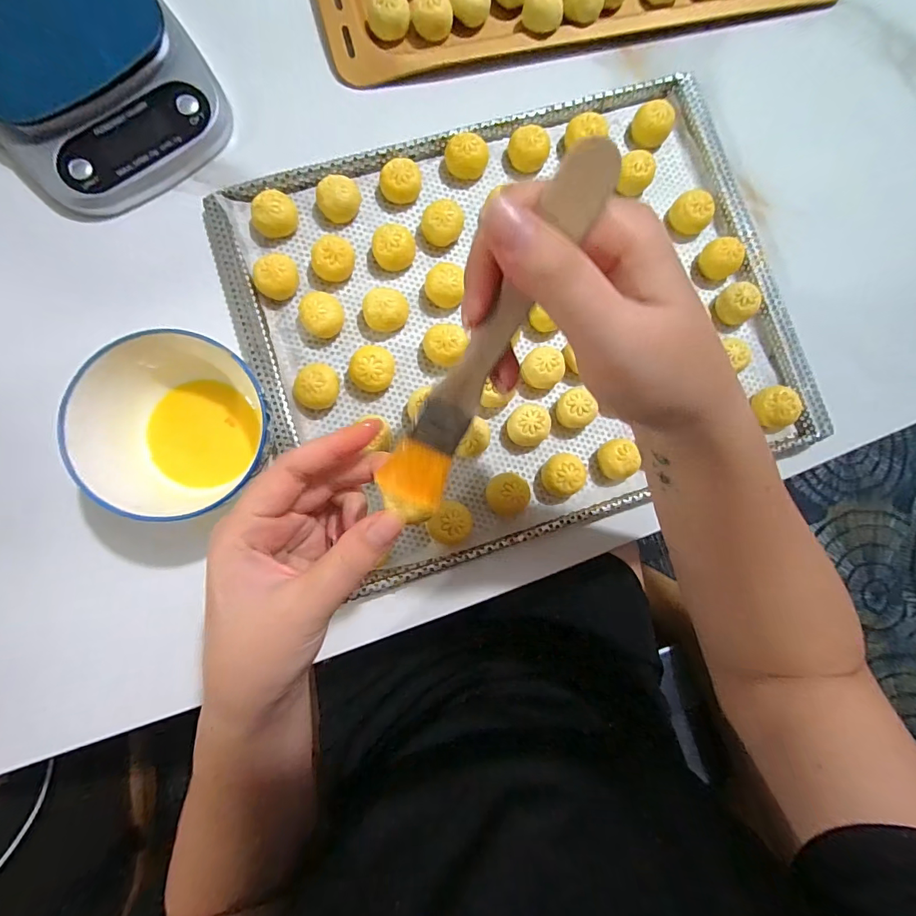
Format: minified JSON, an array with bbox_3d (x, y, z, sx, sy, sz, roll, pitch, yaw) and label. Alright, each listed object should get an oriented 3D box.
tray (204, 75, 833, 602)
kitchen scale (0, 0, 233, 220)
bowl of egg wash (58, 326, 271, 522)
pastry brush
[{"bbox_3d":[0.051,-0.104,0.319,0.389,0.025,0.310,-19,87,-6],"label":"tray"},{"bbox_3d":[-0.273,-0.280,0.301,0.155,0.031,0.187,-41,89,-7],"label":"kitchen scale"},{"bbox_3d":[-0.179,-0.022,0.271,0.099,0.048,0.104,0,85,-4],"label":"bowl of egg wash"},{"bbox_3d":[0.010,-0.037,0.156,0.025,0.011,0.140,31,114,-1],"label":"pastry brush"}]

